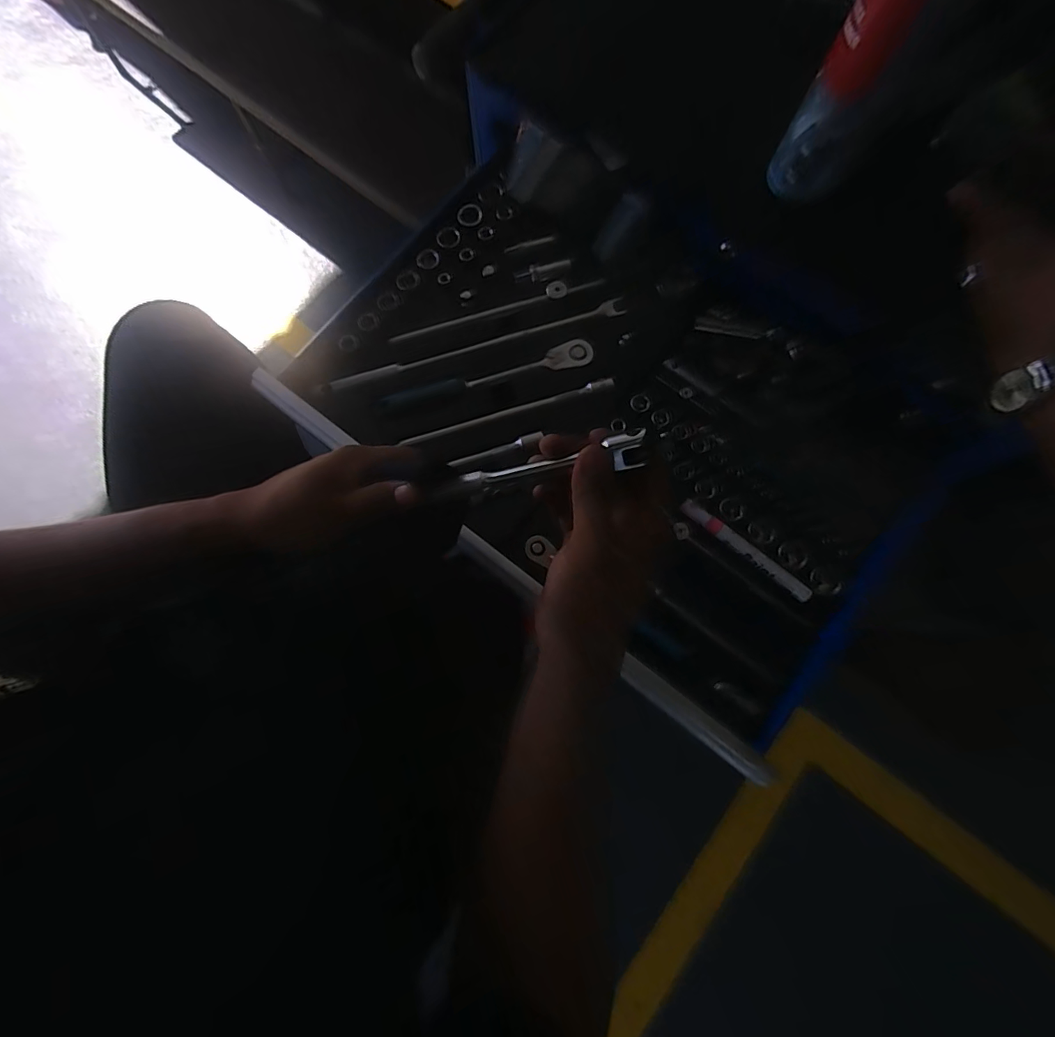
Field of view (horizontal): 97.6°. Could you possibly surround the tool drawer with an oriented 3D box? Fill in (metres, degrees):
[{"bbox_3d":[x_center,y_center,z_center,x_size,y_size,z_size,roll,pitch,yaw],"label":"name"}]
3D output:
[{"bbox_3d":[0.086,-0.108,0.467,0.626,0.055,0.399,38,81,7],"label":"tool drawer"}]

